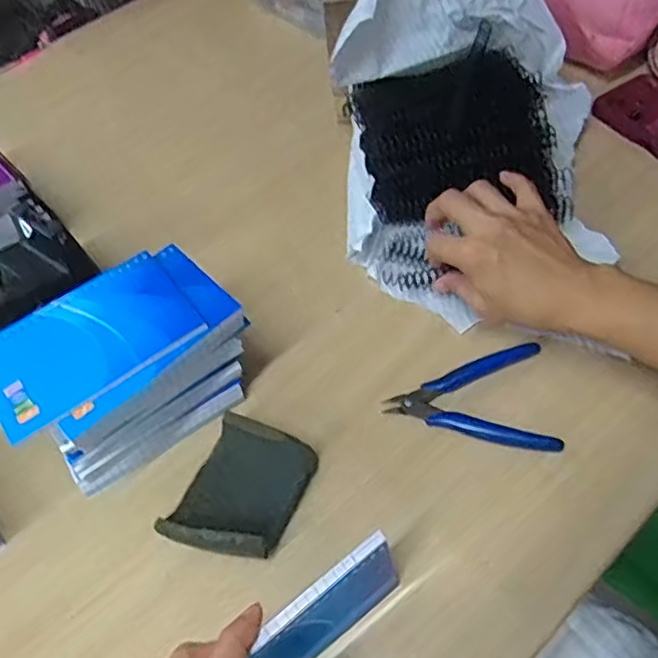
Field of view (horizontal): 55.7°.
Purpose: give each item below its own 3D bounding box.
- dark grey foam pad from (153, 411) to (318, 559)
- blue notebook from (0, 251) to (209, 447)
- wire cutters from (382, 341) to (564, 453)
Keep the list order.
[{"bbox_3d":[-0.055,0.108,0.416,0.072,0.036,0.089,19,61,16],"label":"dark grey foam pad"},{"bbox_3d":[-0.150,0.007,0.388,0.128,0.006,0.080,-32,61,-15],"label":"blue notebook"},{"bbox_3d":[0.100,0.050,0.446,0.115,0.018,0.079,-3,57,3],"label":"wire cutters"}]

